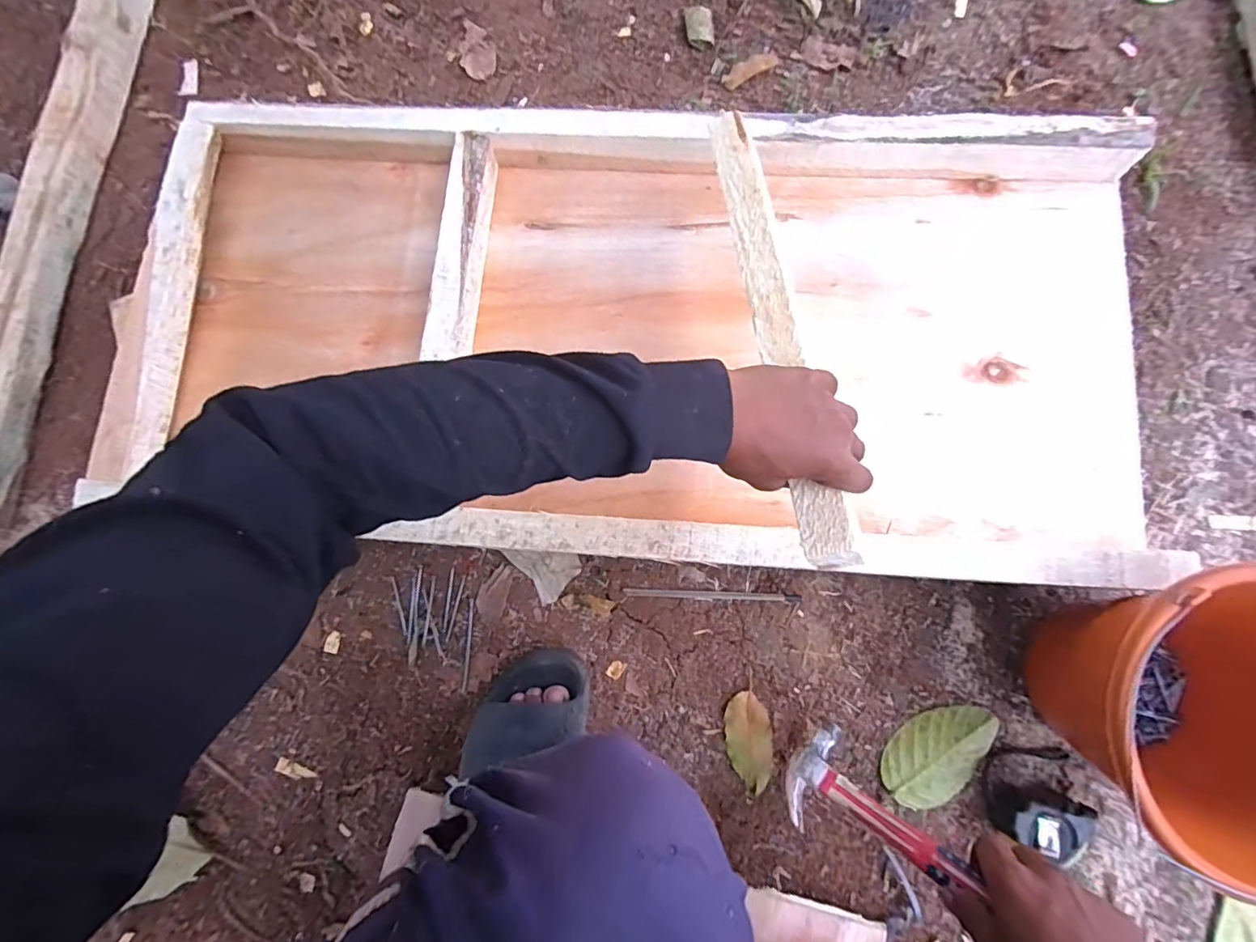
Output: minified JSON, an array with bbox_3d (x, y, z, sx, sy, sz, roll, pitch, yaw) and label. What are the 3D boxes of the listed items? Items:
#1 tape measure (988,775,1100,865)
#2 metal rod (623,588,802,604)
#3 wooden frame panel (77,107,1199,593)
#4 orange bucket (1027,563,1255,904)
[{"bbox_3d":[0.412,0.348,0.543,0.084,0.041,0.060,25,80,5],"label":"tape measure"},{"bbox_3d":[0.094,0.140,0.607,0.194,0.012,0.009,2,79,1],"label":"metal rod"},{"bbox_3d":[0.006,-0.157,0.610,1.092,0.106,0.494,4,79,1],"label":"wooden frame panel"},{"bbox_3d":[0.509,0.223,0.492,0.252,0.197,0.237,0,79,0],"label":"orange bucket"}]

